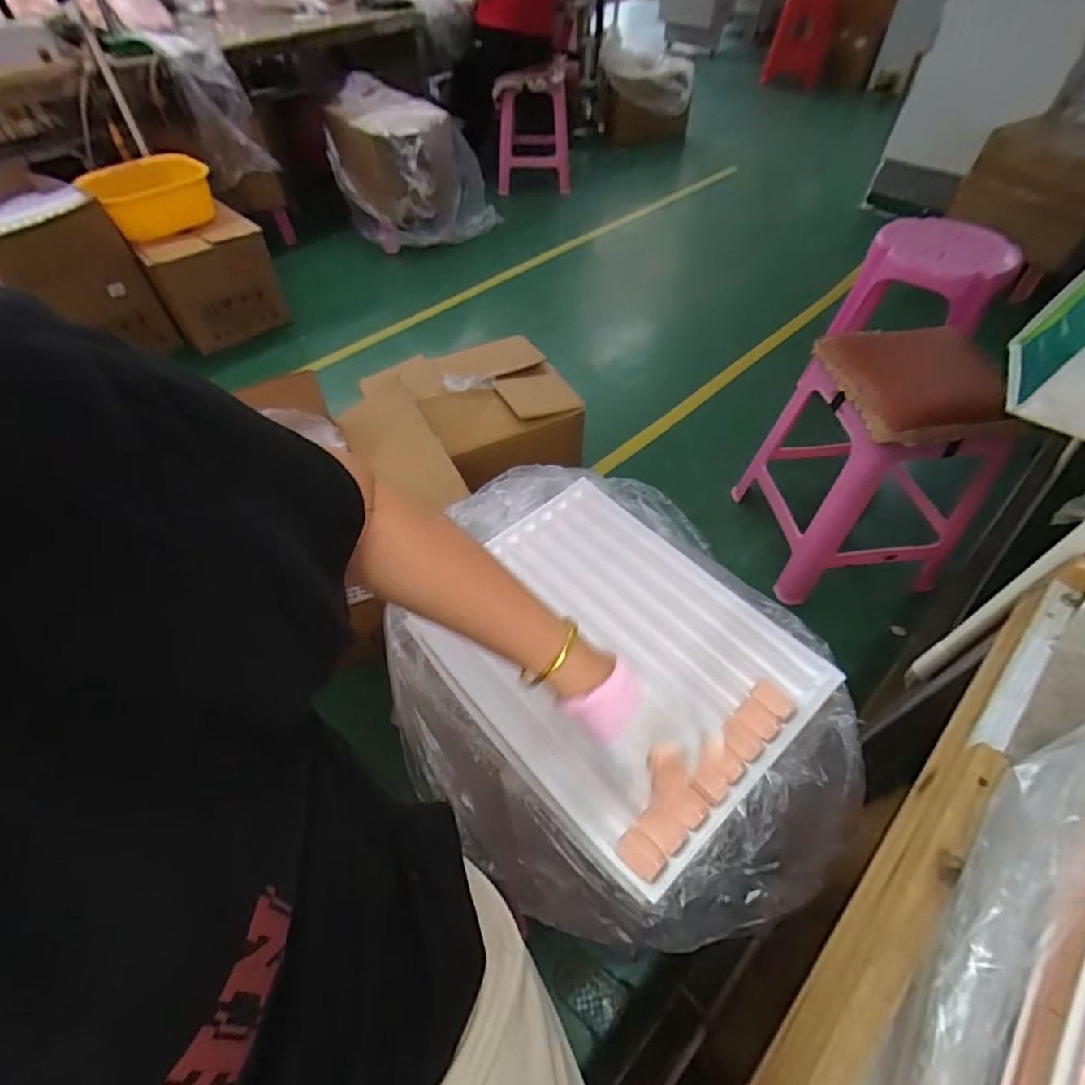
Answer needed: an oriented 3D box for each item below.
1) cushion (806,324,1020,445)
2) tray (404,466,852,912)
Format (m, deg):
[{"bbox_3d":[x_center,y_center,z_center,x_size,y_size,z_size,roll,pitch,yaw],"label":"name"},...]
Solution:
[{"bbox_3d":[0.681,-0.289,0.985,0.271,0.044,0.306,-5,51,-3],"label":"cushion"},{"bbox_3d":[0.076,0.112,0.618,0.312,0.031,0.388,-35,58,-24],"label":"tray"}]

